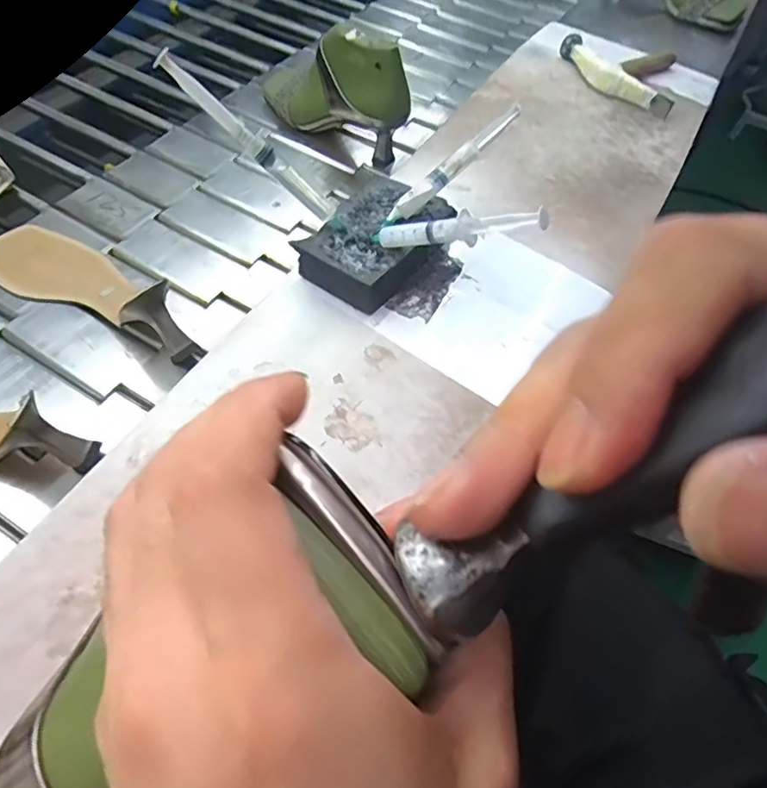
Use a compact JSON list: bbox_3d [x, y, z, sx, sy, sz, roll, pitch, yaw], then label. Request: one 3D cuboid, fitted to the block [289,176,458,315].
[{"bbox_3d":[-0.002,-0.130,0.478,0.089,0.037,0.131,33,59,16],"label":"block"}]

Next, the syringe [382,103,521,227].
[{"bbox_3d":[0.058,-0.191,0.470,0.143,0.021,0.016,-41,65,3],"label":"syringe"}]

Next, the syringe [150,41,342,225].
[{"bbox_3d":[-0.093,-0.186,0.420,0.170,0.015,0.020,38,51,-27],"label":"syringe"}]

